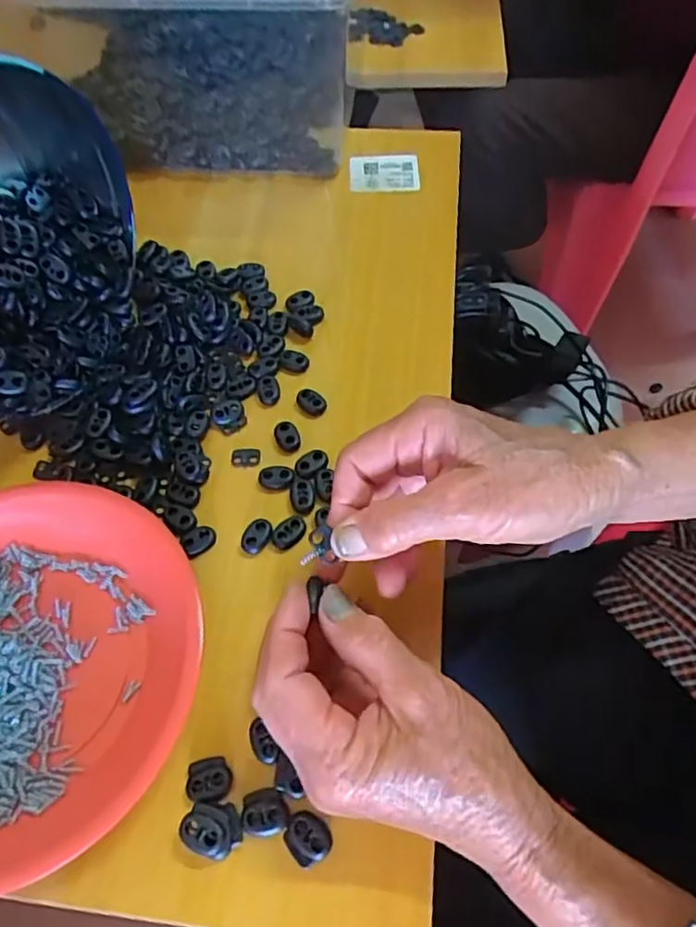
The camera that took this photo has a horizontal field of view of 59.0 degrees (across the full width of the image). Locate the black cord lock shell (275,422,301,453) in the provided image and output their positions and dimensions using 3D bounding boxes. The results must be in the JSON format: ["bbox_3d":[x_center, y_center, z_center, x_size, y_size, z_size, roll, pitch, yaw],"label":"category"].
[{"bbox_3d":[-0.039,-0.017,0.395,0.015,0.006,0.021,-26,62,-12],"label":"black cord lock shell"}]

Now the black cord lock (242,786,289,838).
[{"bbox_3d":[-0.039,0.163,0.288,0.021,0.005,0.019,-7,60,-2],"label":"black cord lock"}]

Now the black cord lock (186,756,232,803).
[{"bbox_3d":[-0.068,0.152,0.296,0.021,0.006,0.019,-12,60,-4],"label":"black cord lock"}]

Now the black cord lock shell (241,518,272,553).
[{"bbox_3d":[-0.054,0.042,0.361,0.016,0.004,0.021,22,63,15],"label":"black cord lock shell"}]

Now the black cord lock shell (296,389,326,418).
[{"bbox_3d":[-0.025,-0.041,0.409,0.014,0.007,0.021,-39,66,-19],"label":"black cord lock shell"}]

